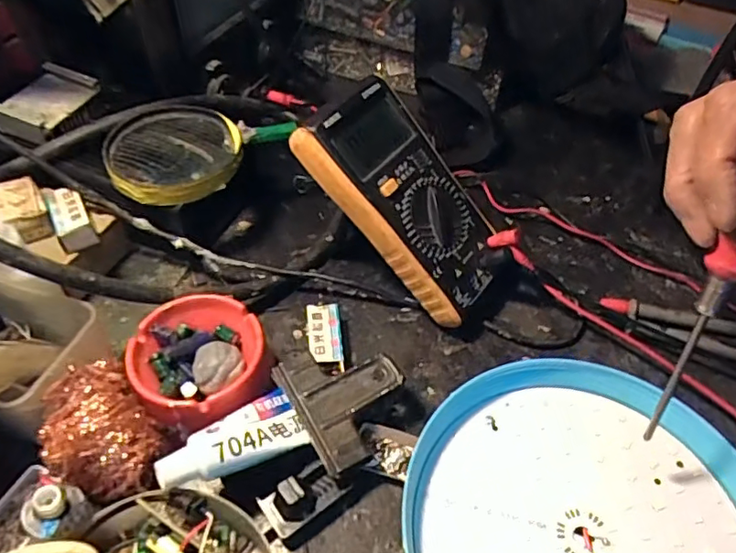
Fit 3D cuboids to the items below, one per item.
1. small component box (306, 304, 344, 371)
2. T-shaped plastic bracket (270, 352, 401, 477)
[{"bbox_3d":[-0.029,0.044,0.380,0.022,0.021,0.048,-4,49,-6],"label":"small component box"},{"bbox_3d":[-0.013,0.069,0.332,0.062,0.007,0.075,-28,60,-17],"label":"T-shaped plastic bracket"}]

